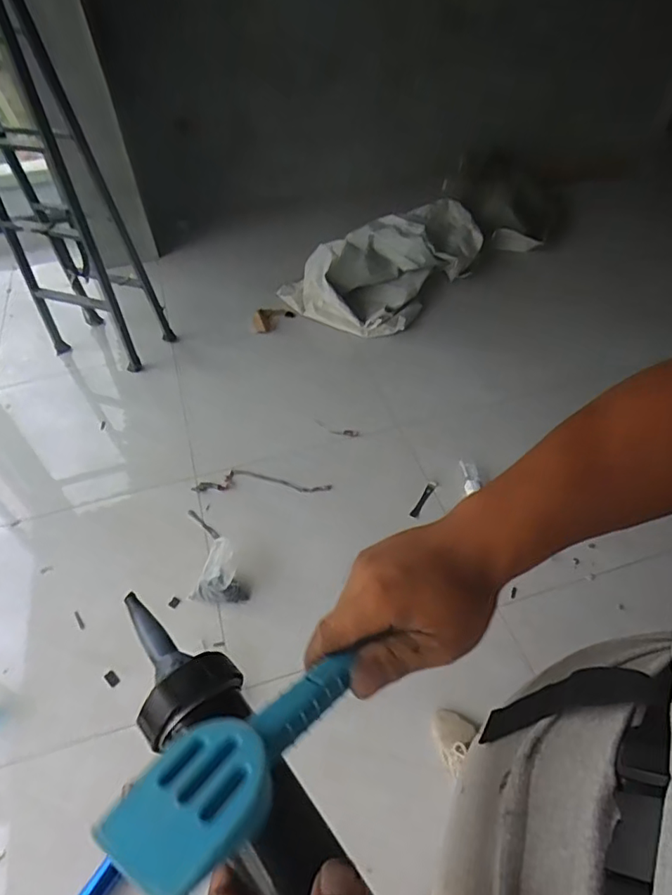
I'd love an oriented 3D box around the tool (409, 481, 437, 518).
[{"bbox_3d":[0.301,0.179,1.872,0.028,0.014,0.169,25,53,23],"label":"tool"}]

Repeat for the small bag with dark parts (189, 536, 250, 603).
[{"bbox_3d":[-0.329,0.364,1.598,0.149,0.106,0.164,6,48,7],"label":"small bag with dark parts"}]

